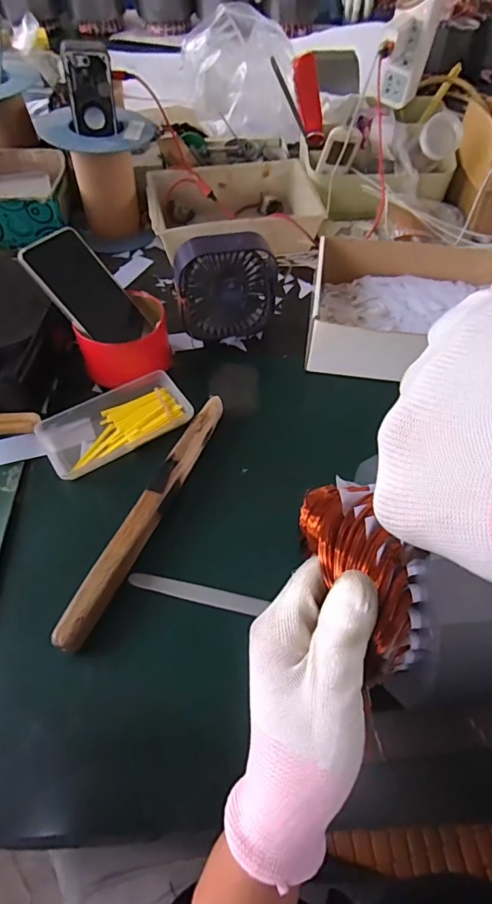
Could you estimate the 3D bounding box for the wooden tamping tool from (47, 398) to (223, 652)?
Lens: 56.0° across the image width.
[{"bbox_3d":[-0.089,0.050,0.437,0.024,0.033,0.273,21,59,12],"label":"wooden tamping tool"}]

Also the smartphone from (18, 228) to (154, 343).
[{"bbox_3d":[-0.176,-0.180,0.520,0.139,0.009,0.078,52,54,-17],"label":"smartphone"}]

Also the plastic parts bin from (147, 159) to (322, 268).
[{"bbox_3d":[-0.019,-0.368,0.705,0.248,0.058,0.184,-6,57,-5],"label":"plastic parts bin"}]

